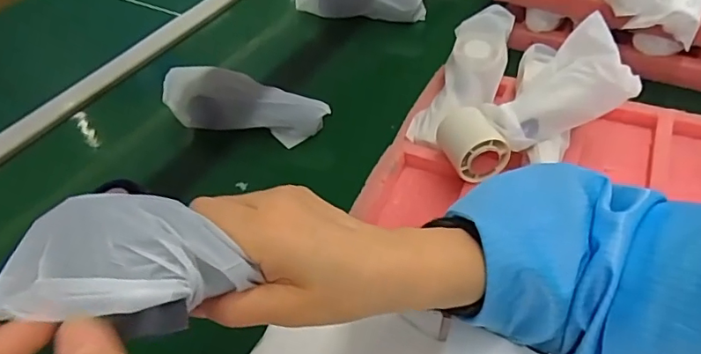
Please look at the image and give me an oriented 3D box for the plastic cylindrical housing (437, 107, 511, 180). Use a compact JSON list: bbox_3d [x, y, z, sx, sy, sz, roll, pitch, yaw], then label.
[{"bbox_3d":[0.119,-0.035,0.515,0.053,0.045,0.064,-19,47,-14],"label":"plastic cylindrical housing"}]

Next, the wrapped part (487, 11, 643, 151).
[{"bbox_3d":[0.208,-0.084,0.519,0.145,0.054,0.084,-33,62,2],"label":"wrapped part"}]

